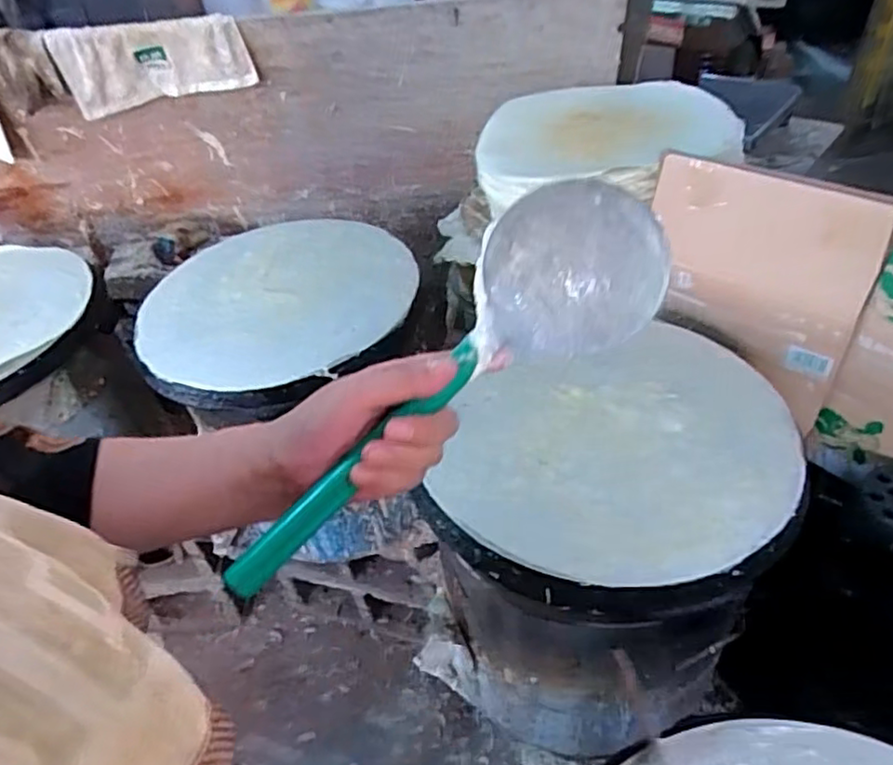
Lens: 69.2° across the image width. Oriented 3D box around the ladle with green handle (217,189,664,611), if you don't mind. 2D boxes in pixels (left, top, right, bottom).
[{"bbox_3d":[-0.001,0.008,0.372,0.307,0.095,0.060,-42,50,-6],"label":"ladle with green handle"}]

